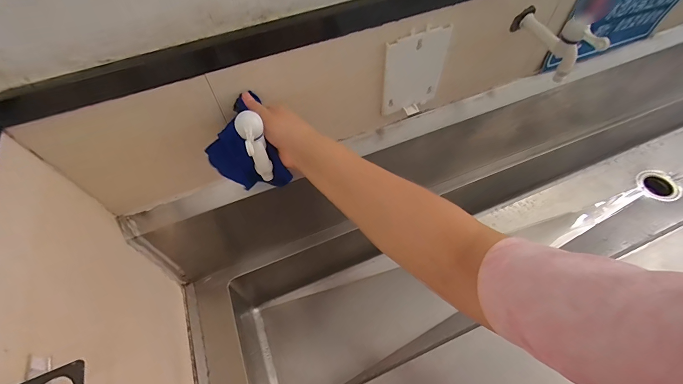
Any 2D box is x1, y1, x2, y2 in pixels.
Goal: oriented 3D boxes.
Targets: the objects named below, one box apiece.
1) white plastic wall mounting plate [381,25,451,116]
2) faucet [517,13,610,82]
[{"bbox_3d":[0.126,-0.203,0.557,0.116,0.154,0.011,-19,58,-9],"label":"white plastic wall mounting plate"},{"bbox_3d":[0.357,-0.251,0.535,0.027,0.095,0.151,-17,58,-9],"label":"faucet"}]

